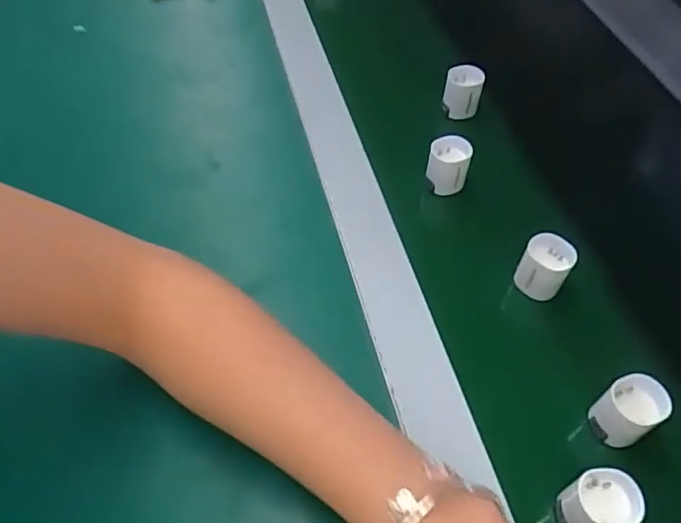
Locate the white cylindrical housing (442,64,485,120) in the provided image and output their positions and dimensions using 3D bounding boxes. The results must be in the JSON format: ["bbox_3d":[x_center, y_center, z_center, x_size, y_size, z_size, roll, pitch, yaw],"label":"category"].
[{"bbox_3d":[0.107,-0.148,0.491,0.031,0.038,0.031,0,56,0],"label":"white cylindrical housing"}]

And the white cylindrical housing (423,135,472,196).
[{"bbox_3d":[0.084,-0.076,0.436,0.031,0.034,0.031,0,56,0],"label":"white cylindrical housing"}]

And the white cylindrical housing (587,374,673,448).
[{"bbox_3d":[0.162,0.083,0.314,0.032,0.032,0.028,-28,60,-18],"label":"white cylindrical housing"}]

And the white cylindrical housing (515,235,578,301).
[{"bbox_3d":[0.136,0.004,0.374,0.030,0.036,0.027,25,59,16],"label":"white cylindrical housing"}]

